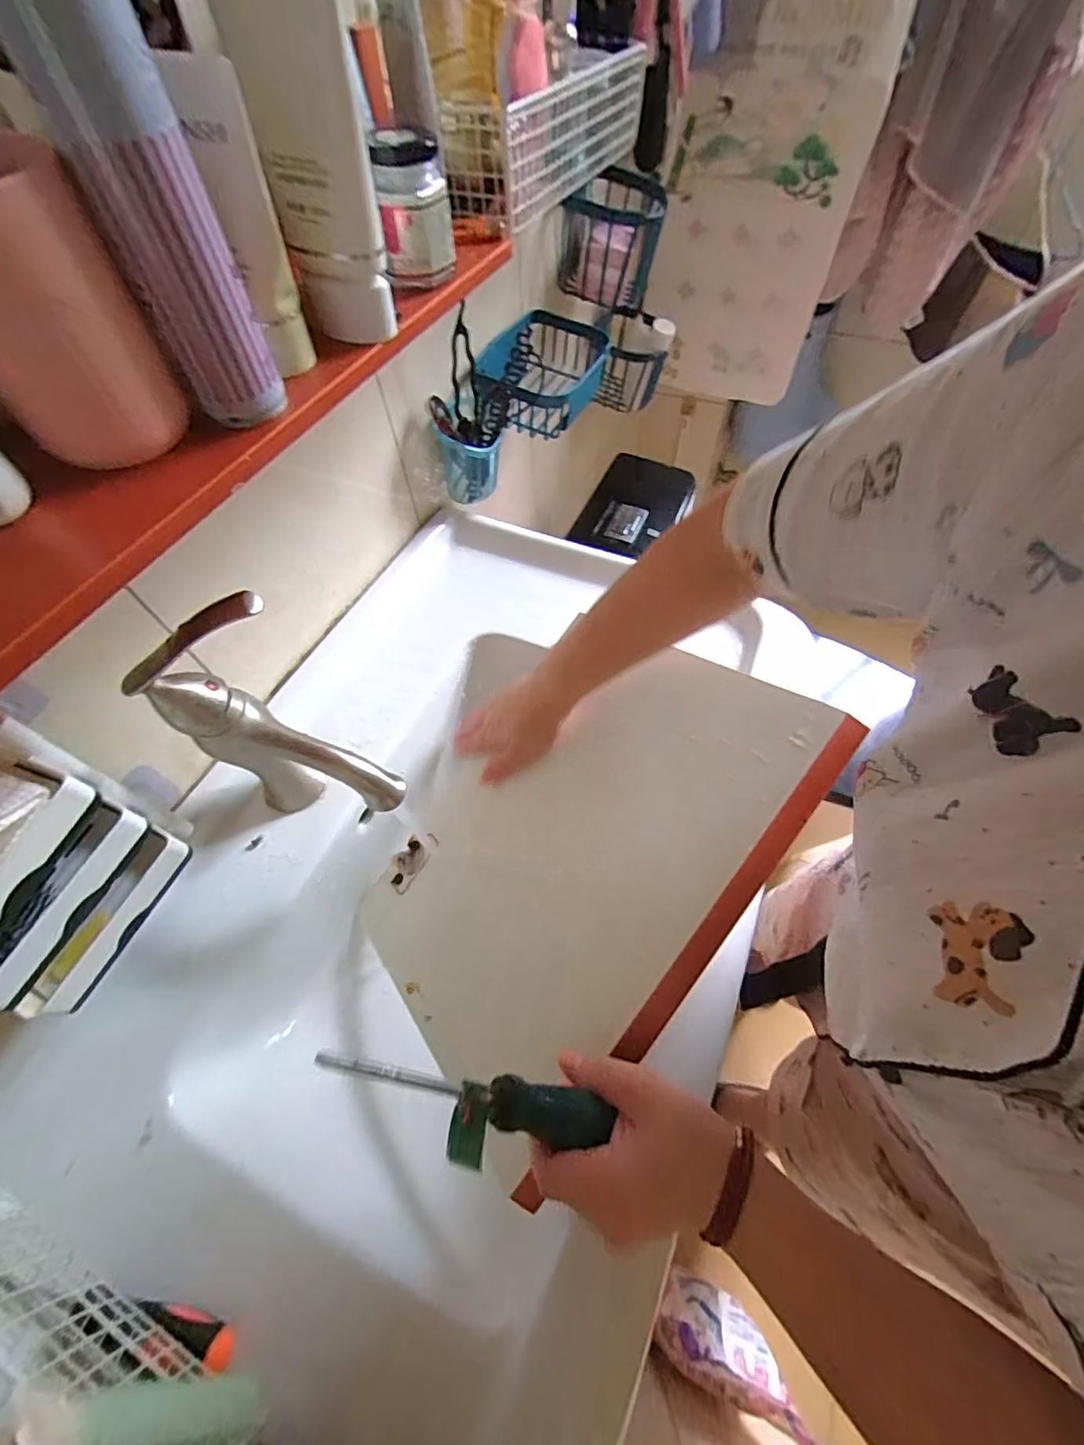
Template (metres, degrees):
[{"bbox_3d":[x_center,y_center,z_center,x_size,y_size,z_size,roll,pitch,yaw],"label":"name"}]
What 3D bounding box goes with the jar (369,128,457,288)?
[{"bbox_3d":[-0.082,-0.336,0.348,0.042,0.067,0.043,8,59,8],"label":"jar"}]

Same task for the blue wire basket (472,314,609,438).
[{"bbox_3d":[0.009,-0.436,0.666,0.125,0.078,0.196,13,60,11],"label":"blue wire basket"}]

